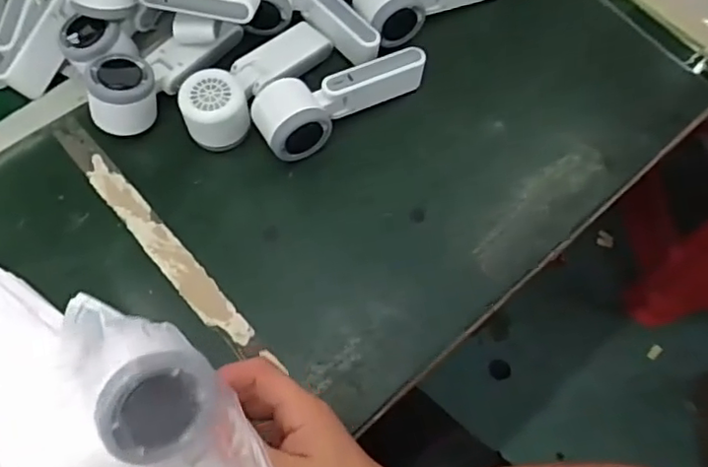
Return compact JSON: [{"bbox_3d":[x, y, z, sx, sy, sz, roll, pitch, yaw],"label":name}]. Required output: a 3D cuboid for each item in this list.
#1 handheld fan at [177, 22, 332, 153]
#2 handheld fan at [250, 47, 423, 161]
[{"bbox_3d":[-0.090,-0.148,0.570,0.060,0.050,0.166,41,73,15],"label":"handheld fan"},{"bbox_3d":[-0.014,-0.130,0.564,0.165,0.043,0.064,-32,71,-12],"label":"handheld fan"}]

